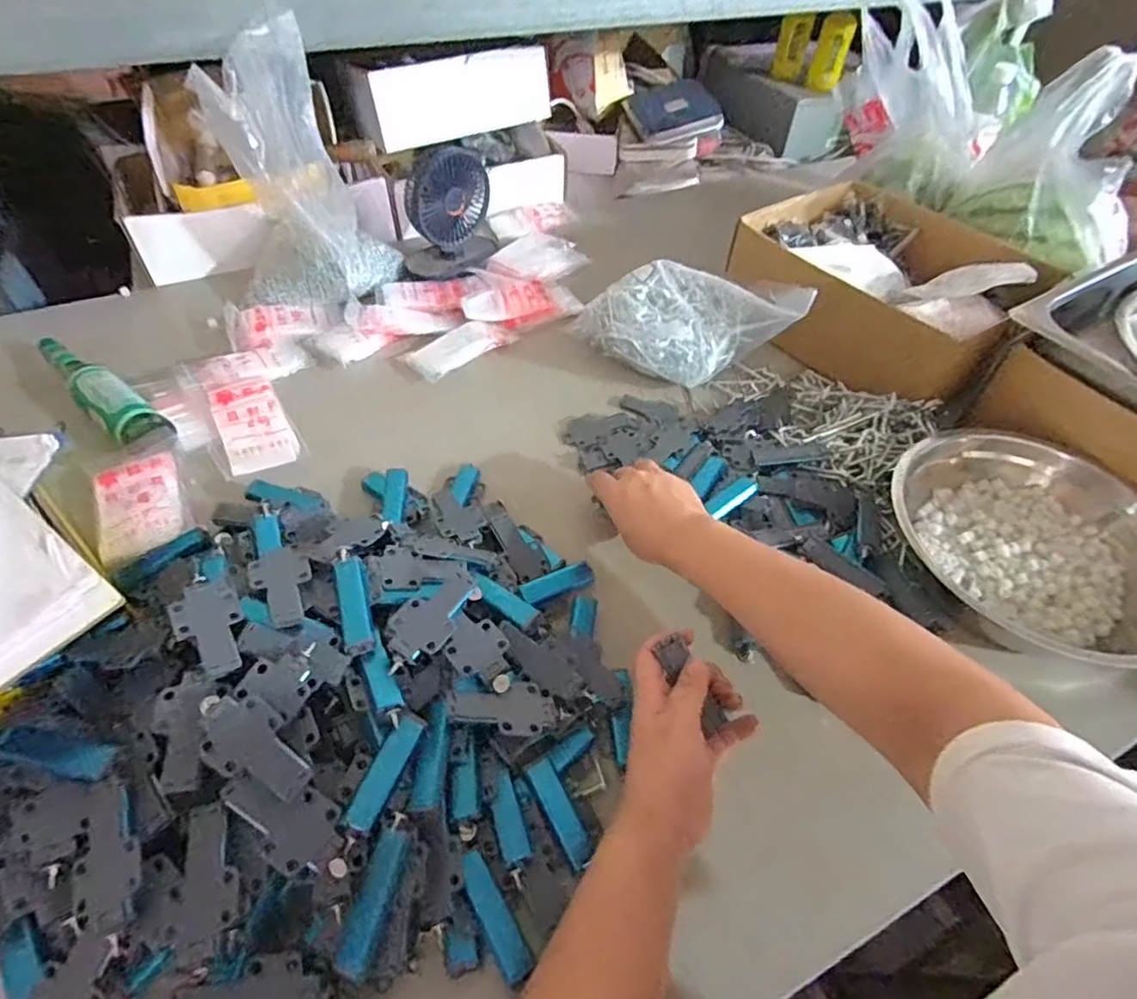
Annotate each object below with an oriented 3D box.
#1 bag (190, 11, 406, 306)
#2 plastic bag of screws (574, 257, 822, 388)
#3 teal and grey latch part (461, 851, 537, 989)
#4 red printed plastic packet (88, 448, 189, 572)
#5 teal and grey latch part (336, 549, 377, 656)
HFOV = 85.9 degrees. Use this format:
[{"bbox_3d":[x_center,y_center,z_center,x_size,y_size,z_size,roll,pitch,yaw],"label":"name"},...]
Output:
[{"bbox_3d":[-0.324,-0.384,0.738,0.181,0.274,0.115,-2,49,-4],"label":"bag"},{"bbox_3d":[0.140,-0.219,0.743,0.268,0.086,0.128,15,50,11],"label":"plastic bag of screws"},{"bbox_3d":[-0.046,0.260,0.384,0.020,0.008,0.074,-23,54,-21],"label":"teal and grey latch part"},{"bbox_3d":[-0.413,-0.001,0.587,0.075,0.017,0.124,-19,52,-18],"label":"red printed plastic packet"},{"bbox_3d":[-0.162,0.078,0.462,0.022,0.016,0.082,-13,51,-14],"label":"teal and grey latch part"}]

